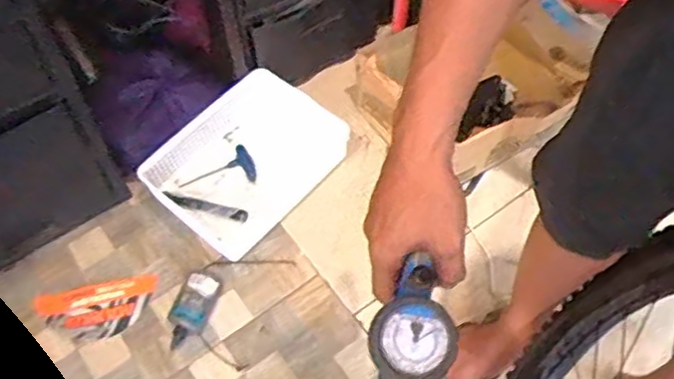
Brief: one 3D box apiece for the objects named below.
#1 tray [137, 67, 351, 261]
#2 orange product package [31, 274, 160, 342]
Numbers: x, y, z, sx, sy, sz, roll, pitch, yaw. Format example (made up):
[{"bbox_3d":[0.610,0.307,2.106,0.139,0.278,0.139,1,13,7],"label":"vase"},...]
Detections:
[{"bbox_3d":[-0.159,-0.060,1.209,0.247,0.109,0.341,38,66,23],"label":"tray"},{"bbox_3d":[-0.409,0.205,1.093,0.197,0.020,0.099,-13,58,-6],"label":"orange product package"}]

